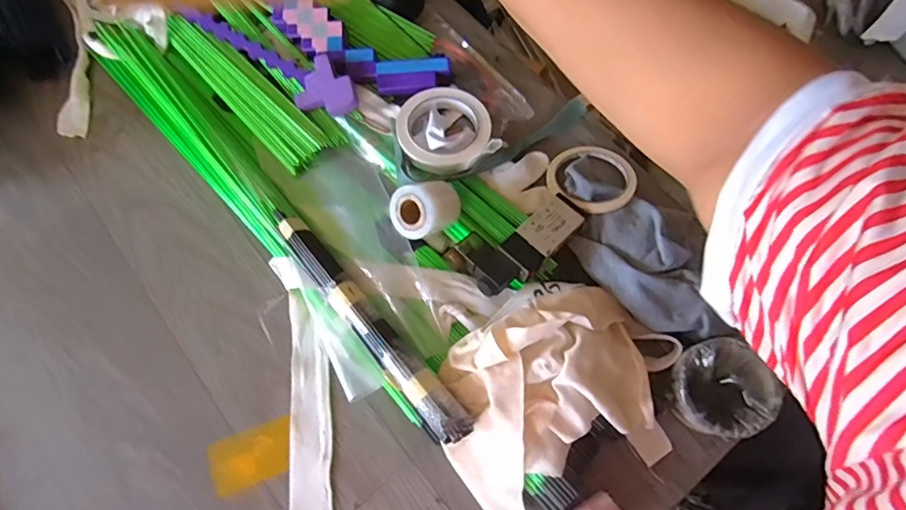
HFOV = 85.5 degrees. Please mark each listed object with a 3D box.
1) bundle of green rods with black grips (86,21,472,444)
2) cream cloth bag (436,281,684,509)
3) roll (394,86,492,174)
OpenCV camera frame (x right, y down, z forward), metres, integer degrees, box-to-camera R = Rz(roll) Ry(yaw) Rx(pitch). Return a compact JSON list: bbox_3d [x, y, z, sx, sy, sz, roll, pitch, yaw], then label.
[{"bbox_3d":[-0.227,-0.053,0.522,0.090,0.079,0.659,-41,74,-10],"label":"bundle of green rods with black grips"},{"bbox_3d":[0.095,0.119,0.447,0.223,0.086,0.179,-21,72,-4],"label":"cream cloth bag"},{"bbox_3d":[-0.011,-0.140,0.540,0.104,0.015,0.100,-1,72,3],"label":"roll"}]

